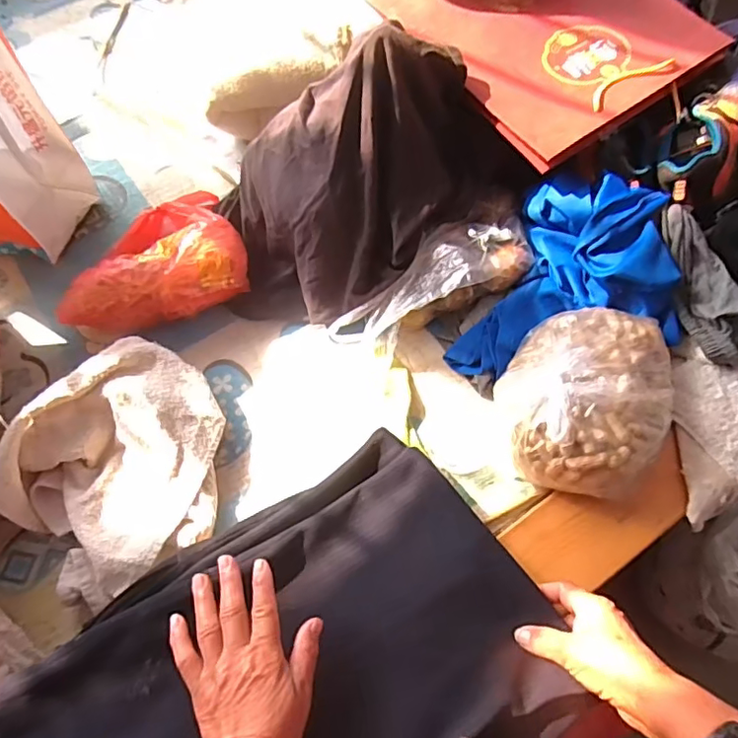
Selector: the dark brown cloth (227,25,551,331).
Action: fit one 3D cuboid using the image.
[{"bbox_3d":[-0.003,-0.212,0.676,0.364,0.227,0.222,-16,65,-5],"label":"dark brown cloth"}]

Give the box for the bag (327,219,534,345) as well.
[{"bbox_3d":[0.069,-0.106,0.685,0.255,0.066,0.093,-27,65,6],"label":"bag"}]

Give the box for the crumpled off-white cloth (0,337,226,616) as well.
[{"bbox_3d":[-0.260,0.103,0.608,0.226,0.094,0.218,-43,70,-16],"label":"crumpled off-white cloth"}]

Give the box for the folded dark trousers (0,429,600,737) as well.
[{"bbox_3d":[-0.079,0.273,0.489,0.466,0.077,0.284,-33,67,-12],"label":"folded dark trousers"}]

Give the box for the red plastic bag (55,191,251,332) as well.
[{"bbox_3d":[-0.284,-0.147,0.736,0.229,0.089,0.197,-22,65,-8],"label":"red plastic bag"}]

